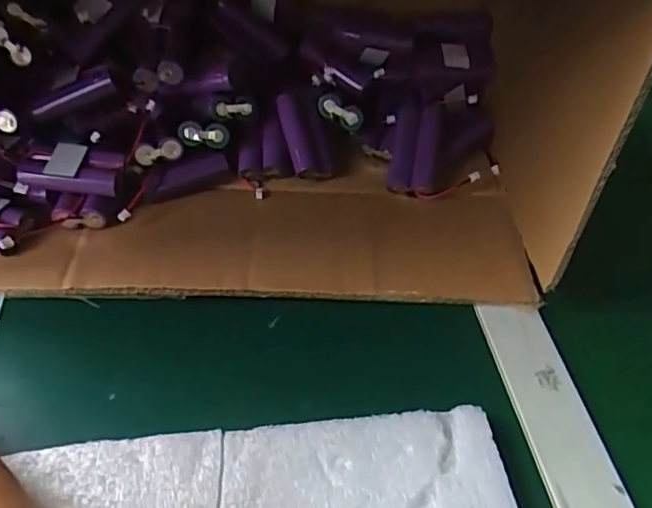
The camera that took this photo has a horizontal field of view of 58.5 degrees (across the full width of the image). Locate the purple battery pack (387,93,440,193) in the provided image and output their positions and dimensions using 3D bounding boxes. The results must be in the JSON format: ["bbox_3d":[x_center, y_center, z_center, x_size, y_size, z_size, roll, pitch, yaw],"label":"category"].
[{"bbox_3d":[0.070,-0.087,0.459,0.034,0.015,0.087,11,67,5],"label":"purple battery pack"}]

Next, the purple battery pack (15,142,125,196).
[{"bbox_3d":[-0.172,-0.056,0.396,0.065,0.027,0.030,5,47,0],"label":"purple battery pack"}]

